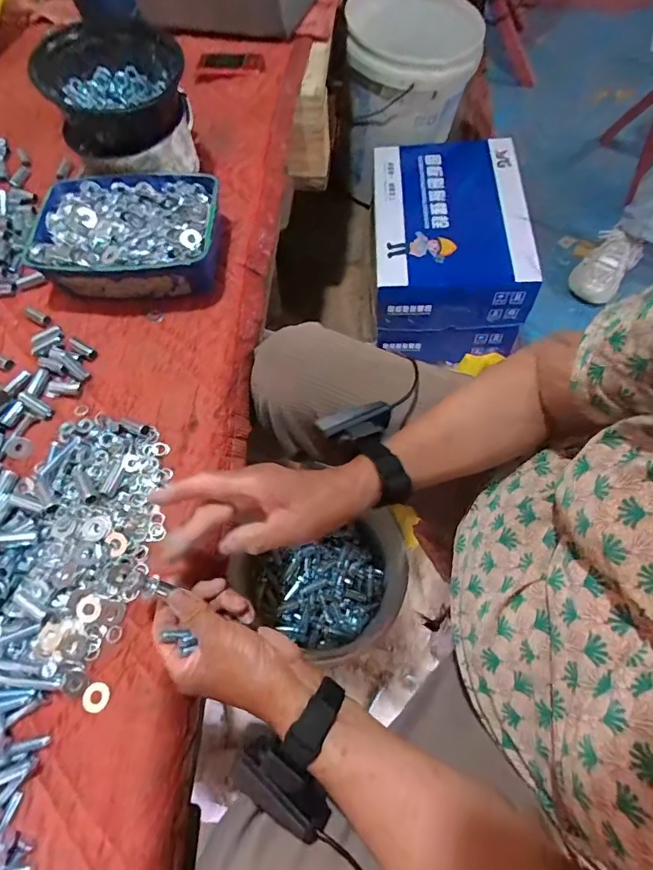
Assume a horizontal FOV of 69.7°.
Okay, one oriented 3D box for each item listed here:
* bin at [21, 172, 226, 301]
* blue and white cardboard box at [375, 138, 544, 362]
[{"bbox_3d":[-0.224,-0.230,0.553,0.199,0.069,0.144,-2,63,0],"label":"bin"},{"bbox_3d":[0.248,-0.390,1.008,0.293,0.234,0.392,1,63,2],"label":"blue and white cardboard box"}]

